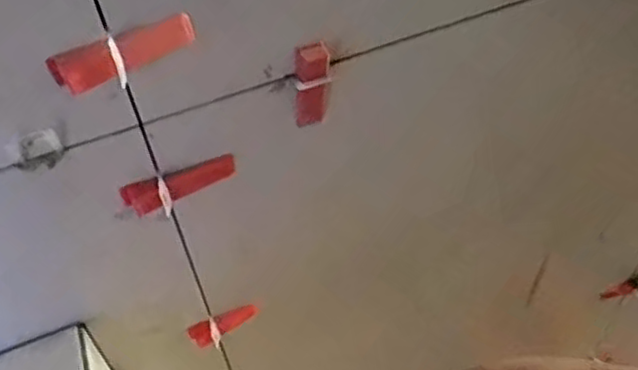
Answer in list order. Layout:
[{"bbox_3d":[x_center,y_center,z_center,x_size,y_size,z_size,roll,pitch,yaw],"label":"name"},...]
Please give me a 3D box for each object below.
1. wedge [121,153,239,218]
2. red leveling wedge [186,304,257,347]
[{"bbox_3d":[-0.102,-0.001,0.515,0.085,0.021,0.019,-22,51,-13],"label":"wedge"},{"bbox_3d":[-0.094,0.133,0.673,0.067,0.018,0.018,-27,52,-18],"label":"red leveling wedge"}]

